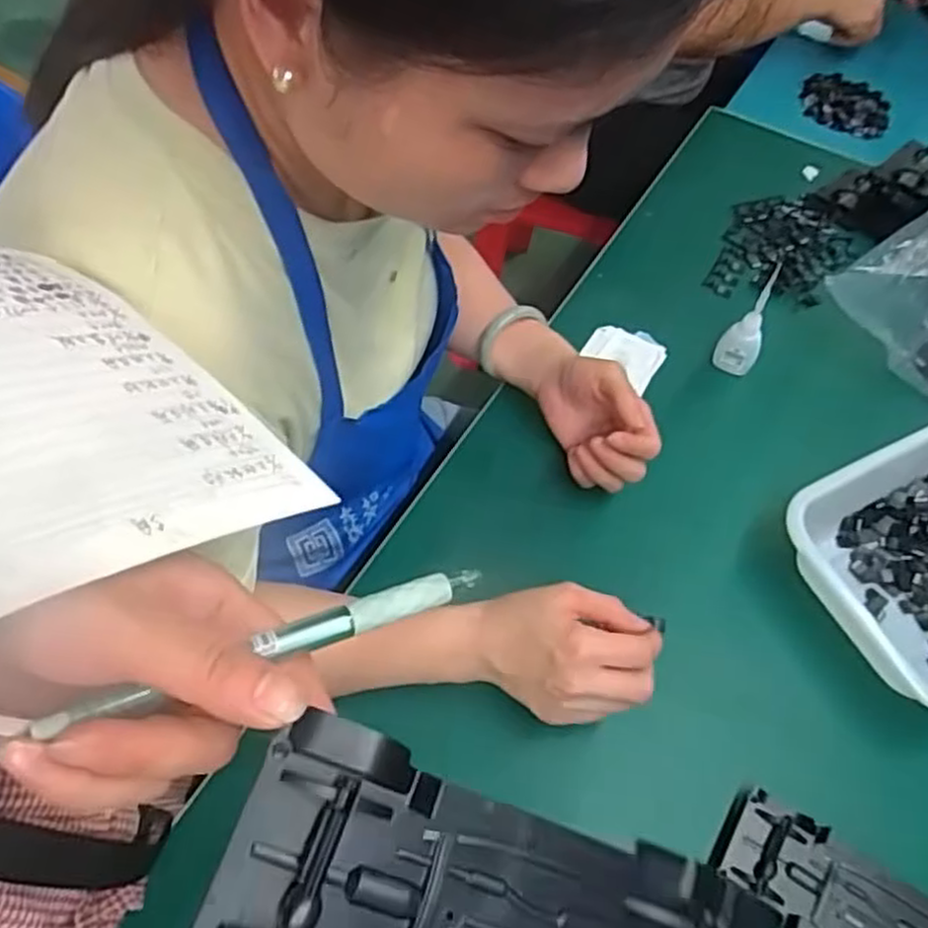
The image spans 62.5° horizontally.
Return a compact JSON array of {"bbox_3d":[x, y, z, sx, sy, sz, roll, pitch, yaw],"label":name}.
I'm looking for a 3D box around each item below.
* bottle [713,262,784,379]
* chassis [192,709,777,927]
[{"bbox_3d":[0.252,-0.124,0.673,0.036,0.114,0.022,23,62,12],"label":"bottle"},{"bbox_3d":[0.021,0.144,0.236,0.194,0.027,0.073,27,60,-14],"label":"chassis"}]

